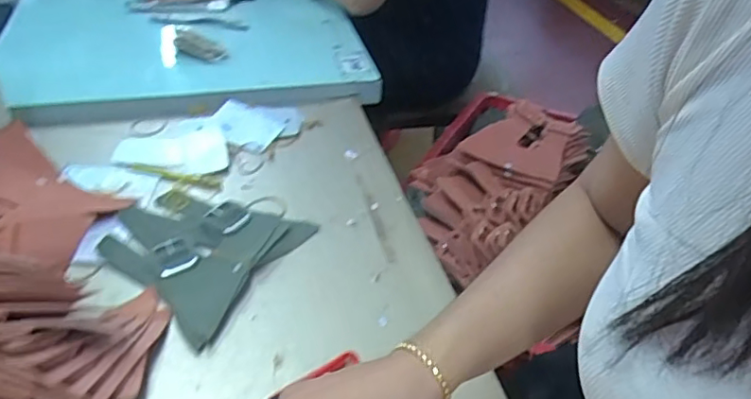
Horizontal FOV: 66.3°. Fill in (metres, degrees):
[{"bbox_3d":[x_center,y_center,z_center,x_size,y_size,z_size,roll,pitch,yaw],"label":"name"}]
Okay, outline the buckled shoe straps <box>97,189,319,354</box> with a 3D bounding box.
[{"bbox_3d":[-0.183,0.044,0.576,0.174,0.011,0.164,23,44,20],"label":"buckled shoe straps"}]

